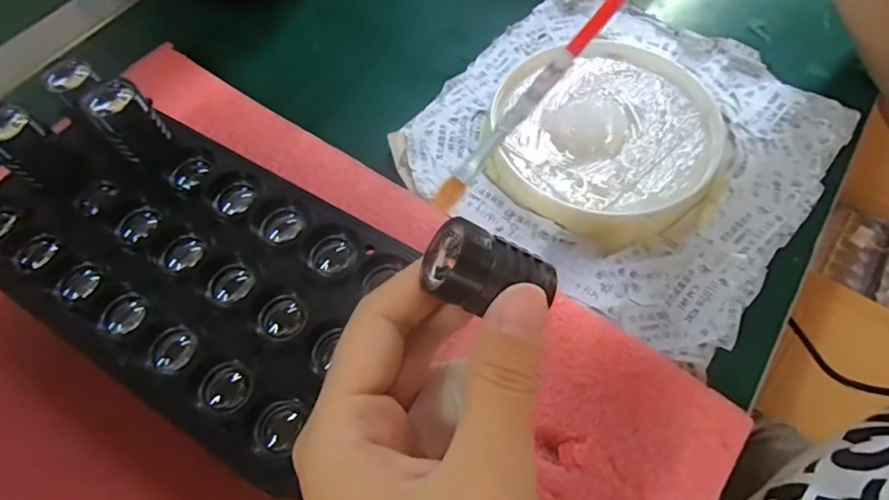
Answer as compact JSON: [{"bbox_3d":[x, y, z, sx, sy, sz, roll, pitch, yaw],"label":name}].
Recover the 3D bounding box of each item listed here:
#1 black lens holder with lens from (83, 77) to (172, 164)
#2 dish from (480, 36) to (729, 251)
[{"bbox_3d":[-0.135,-0.056,0.222,0.021,0.028,0.023,-40,67,-18],"label":"black lens holder with lens"},{"bbox_3d":[0.088,-0.062,0.278,0.119,0.019,0.118,-1,61,2],"label":"dish"}]

